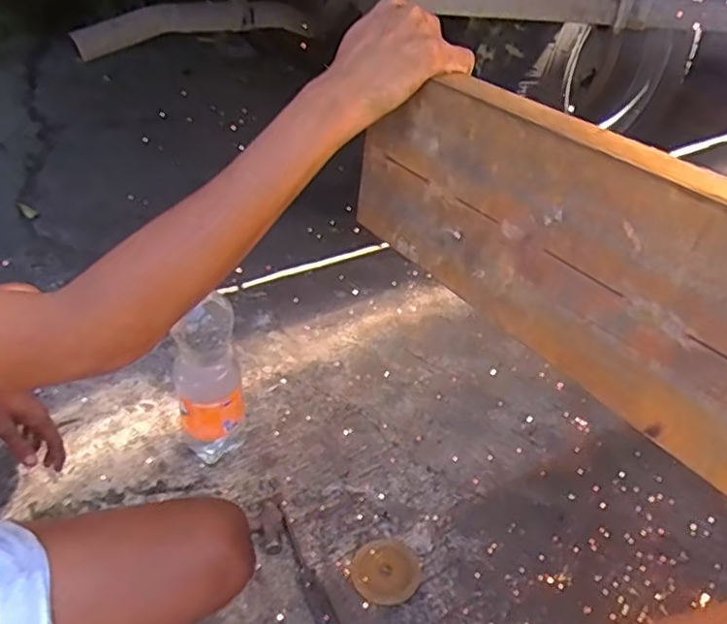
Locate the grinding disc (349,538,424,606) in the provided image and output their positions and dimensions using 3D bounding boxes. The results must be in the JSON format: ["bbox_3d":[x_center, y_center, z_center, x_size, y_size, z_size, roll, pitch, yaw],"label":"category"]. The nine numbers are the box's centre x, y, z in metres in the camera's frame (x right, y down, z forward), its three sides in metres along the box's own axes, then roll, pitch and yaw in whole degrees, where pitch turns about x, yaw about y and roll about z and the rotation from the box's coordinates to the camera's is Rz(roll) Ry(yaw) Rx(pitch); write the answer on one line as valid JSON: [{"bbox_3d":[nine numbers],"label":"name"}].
[{"bbox_3d":[0.034,0.380,0.912,0.101,0.010,0.092,3,36,-2],"label":"grinding disc"}]

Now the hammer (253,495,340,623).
[{"bbox_3d":[-0.105,0.366,0.899,0.058,0.023,0.243,-14,40,-24],"label":"hammer"}]

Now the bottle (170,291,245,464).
[{"bbox_3d":[-0.239,0.113,0.970,0.097,0.310,0.082,-6,37,-14],"label":"bottle"}]

